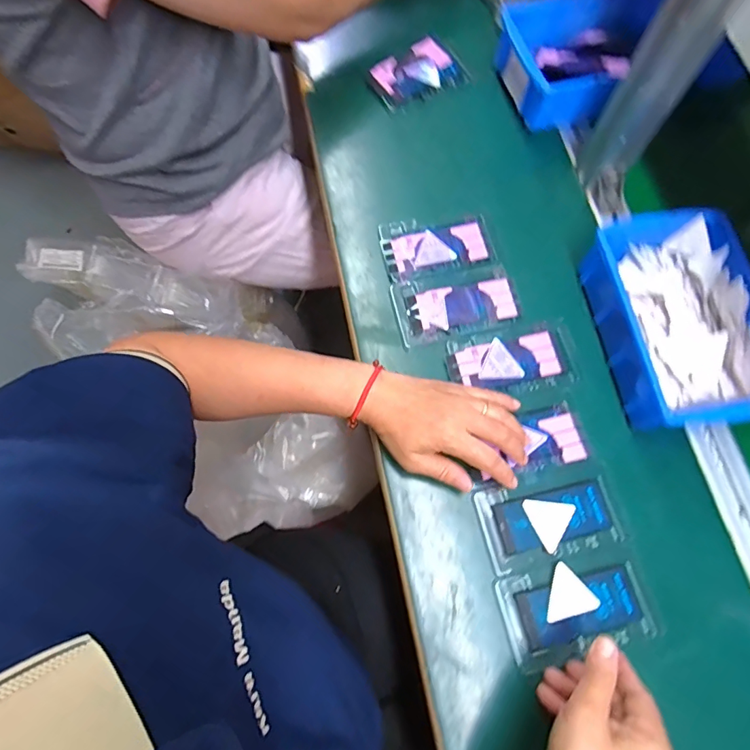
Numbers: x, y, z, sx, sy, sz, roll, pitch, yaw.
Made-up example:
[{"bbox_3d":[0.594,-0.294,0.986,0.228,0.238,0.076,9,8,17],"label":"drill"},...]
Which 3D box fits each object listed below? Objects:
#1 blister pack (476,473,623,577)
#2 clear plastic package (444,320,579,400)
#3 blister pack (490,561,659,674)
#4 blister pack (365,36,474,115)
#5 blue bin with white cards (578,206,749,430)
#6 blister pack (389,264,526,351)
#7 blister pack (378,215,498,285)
[{"bbox_3d":[0.157,0.130,0.418,0.119,0.010,0.072,-14,73,-6],"label":"blister pack"},{"bbox_3d":[0.139,-0.012,0.461,0.129,0.004,0.069,-12,73,-5],"label":"clear plastic package"},{"bbox_3d":[0.170,0.200,0.393,0.122,0.010,0.072,-13,73,-6],"label":"blister pack"},{"bbox_3d":[0.053,-0.387,0.587,0.118,0.007,0.078,-29,75,-10],"label":"blister pack"},{"bbox_3d":[0.295,-0.054,0.449,0.142,0.063,0.211,-11,73,-5],"label":"blue bin with white cards"},{"bbox_3d":[0.085,-0.075,0.484,0.130,0.009,0.075,-14,73,-6],"label":"blister pack"},{"bbox_3d":[0.067,-0.141,0.506,0.118,0.006,0.078,-13,73,-5],"label":"blister pack"}]

